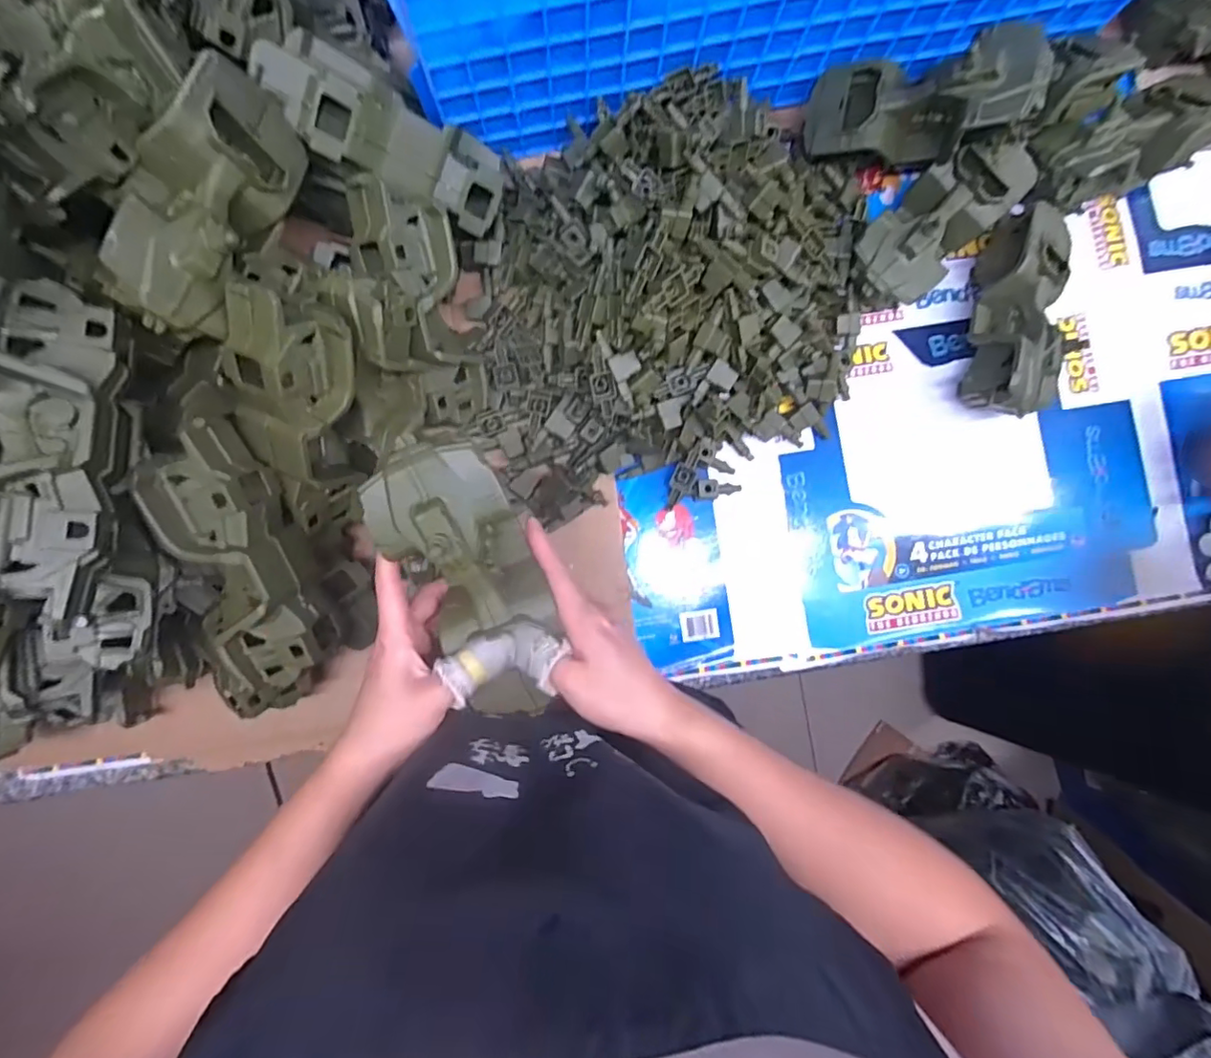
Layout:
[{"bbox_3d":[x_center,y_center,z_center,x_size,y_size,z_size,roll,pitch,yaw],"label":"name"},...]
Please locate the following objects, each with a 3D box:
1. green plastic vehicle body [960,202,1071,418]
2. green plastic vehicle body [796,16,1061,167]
[{"bbox_3d":[0.372,-0.192,0.510,0.069,0.075,0.180,11,87,-1],"label":"green plastic vehicle body"},{"bbox_3d":[0.261,-0.352,0.472,0.172,0.063,0.070,15,87,33],"label":"green plastic vehicle body"}]

